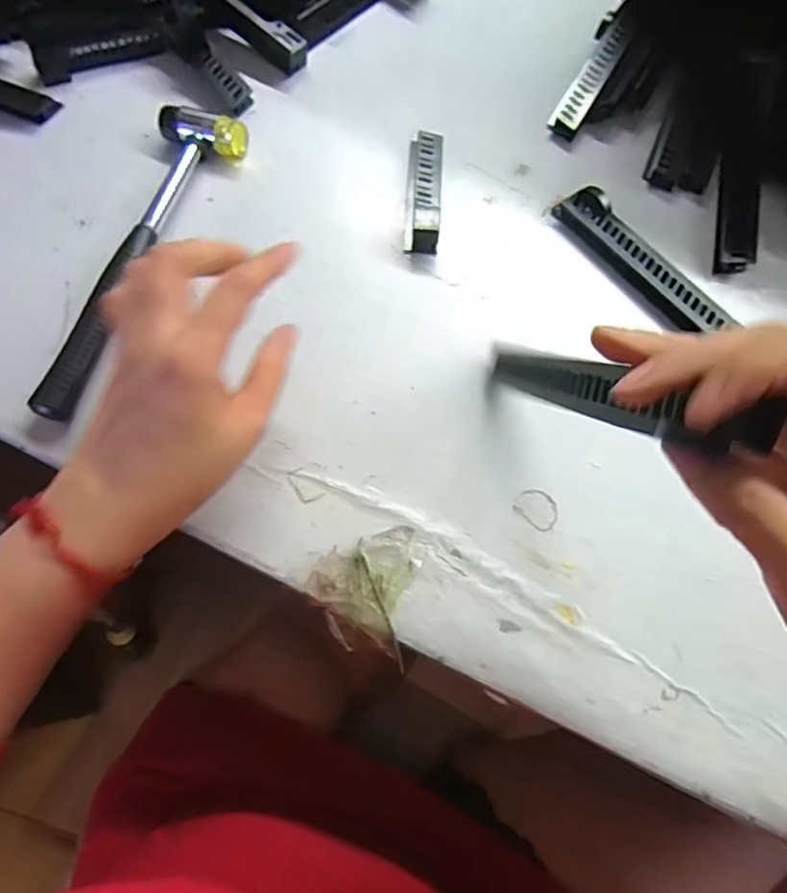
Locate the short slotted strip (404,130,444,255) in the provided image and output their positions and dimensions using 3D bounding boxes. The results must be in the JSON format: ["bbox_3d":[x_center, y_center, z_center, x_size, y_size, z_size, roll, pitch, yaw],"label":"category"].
[{"bbox_3d":[0.022,-0.178,0.383,0.023,0.020,0.096,4,70,0],"label":"short slotted strip"}]

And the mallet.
[{"bbox_3d":[-0.172,-0.126,0.362,0.054,0.024,0.235,20,71,6],"label":"mallet"}]

